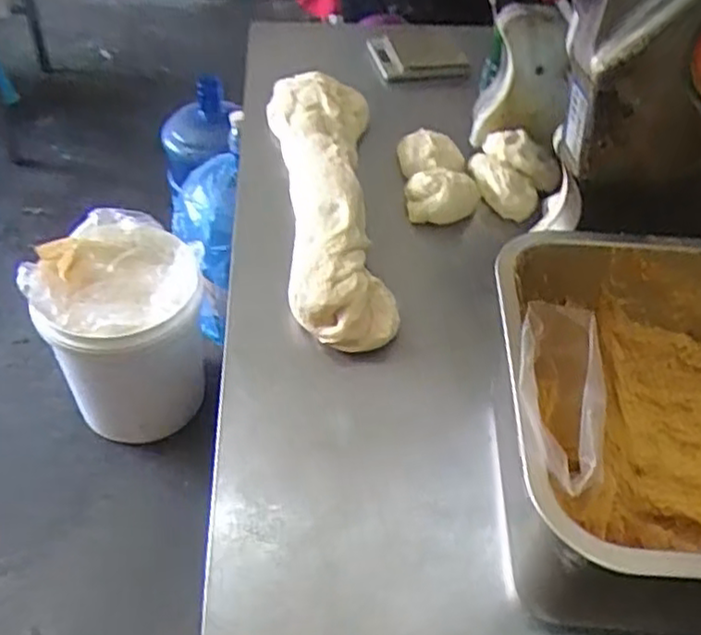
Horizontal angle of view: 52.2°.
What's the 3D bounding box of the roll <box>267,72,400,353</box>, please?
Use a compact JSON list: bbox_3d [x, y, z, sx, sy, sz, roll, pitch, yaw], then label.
[{"bbox_3d":[-0.026,-0.135,0.775,0.116,0.066,0.422,-3,48,-6],"label":"roll"}]

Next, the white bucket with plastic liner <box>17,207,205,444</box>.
[{"bbox_3d":[-0.440,0.036,1.412,0.291,0.421,0.291,2,47,-2],"label":"white bucket with plastic liner"}]

